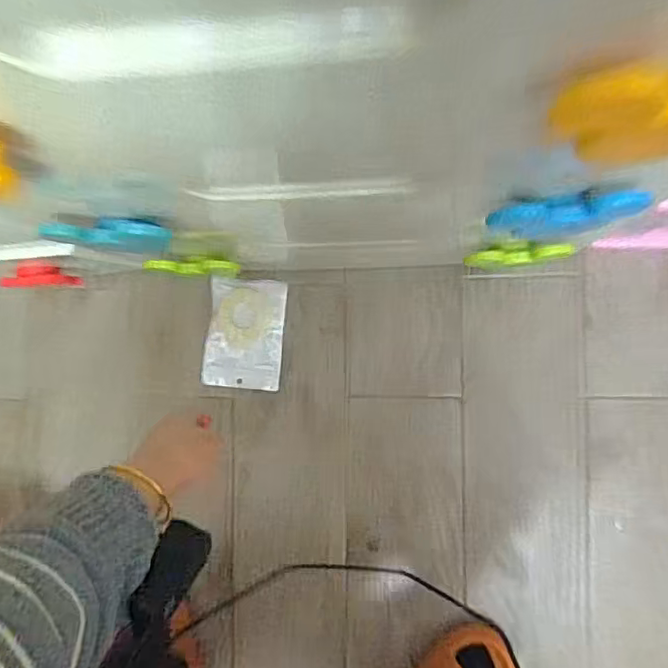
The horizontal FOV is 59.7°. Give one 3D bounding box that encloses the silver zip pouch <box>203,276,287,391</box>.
[{"bbox_3d":[-0.118,0.000,0.767,0.103,0.009,0.140,5,88,7],"label":"silver zip pouch"}]

